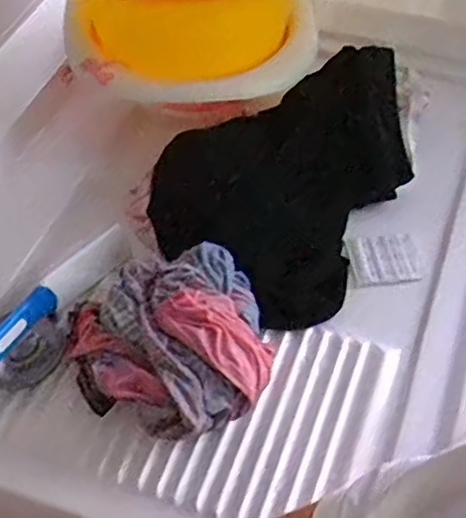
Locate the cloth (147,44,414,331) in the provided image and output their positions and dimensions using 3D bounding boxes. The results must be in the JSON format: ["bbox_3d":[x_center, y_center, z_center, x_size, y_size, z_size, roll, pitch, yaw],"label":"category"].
[{"bbox_3d":[0.053,-0.092,0.689,0.205,0.102,0.255,28,59,22],"label":"cloth"}]

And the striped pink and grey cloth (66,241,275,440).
[{"bbox_3d":[-0.053,0.069,0.599,0.158,0.075,0.153,-22,55,-13],"label":"striped pink and grey cloth"}]

